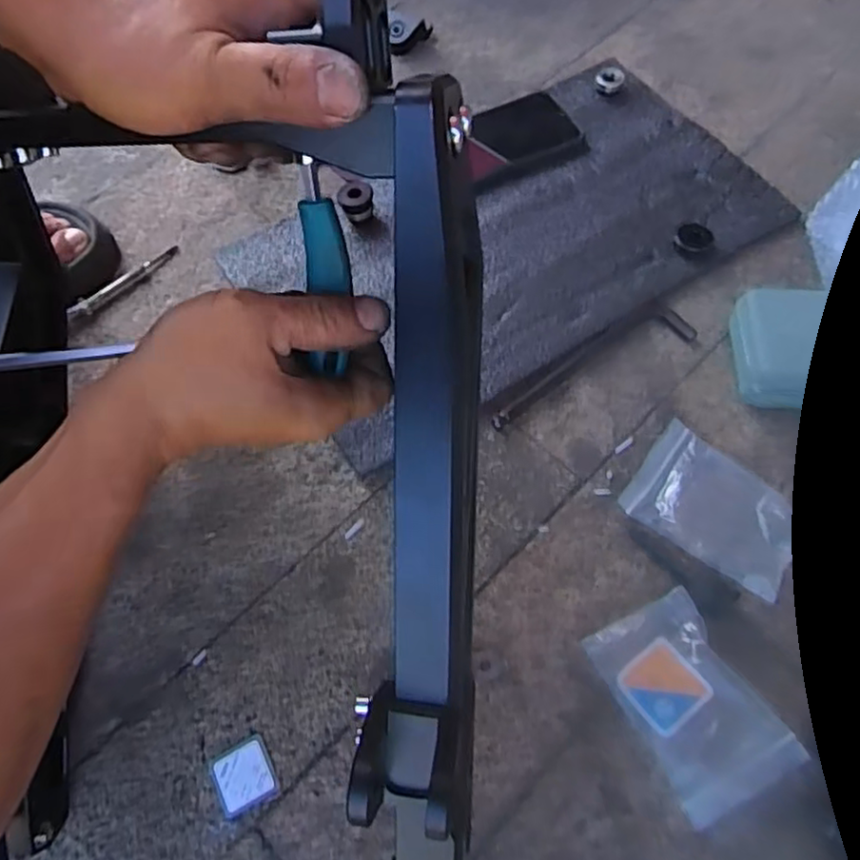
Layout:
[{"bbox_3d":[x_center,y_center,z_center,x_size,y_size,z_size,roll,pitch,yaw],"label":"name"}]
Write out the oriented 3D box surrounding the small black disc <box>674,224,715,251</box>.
[{"bbox_3d":[0.219,-0.158,0.543,0.029,0.011,0.027,-1,65,1],"label":"small black disc"}]

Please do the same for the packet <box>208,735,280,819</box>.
[{"bbox_3d":[-0.113,0.209,0.395,0.036,0.004,0.036,-25,67,-10],"label":"packet"}]

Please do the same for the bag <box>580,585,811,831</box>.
[{"bbox_3d":[0.159,0.166,0.402,0.073,0.013,0.116,-26,67,-10],"label":"bag"}]

